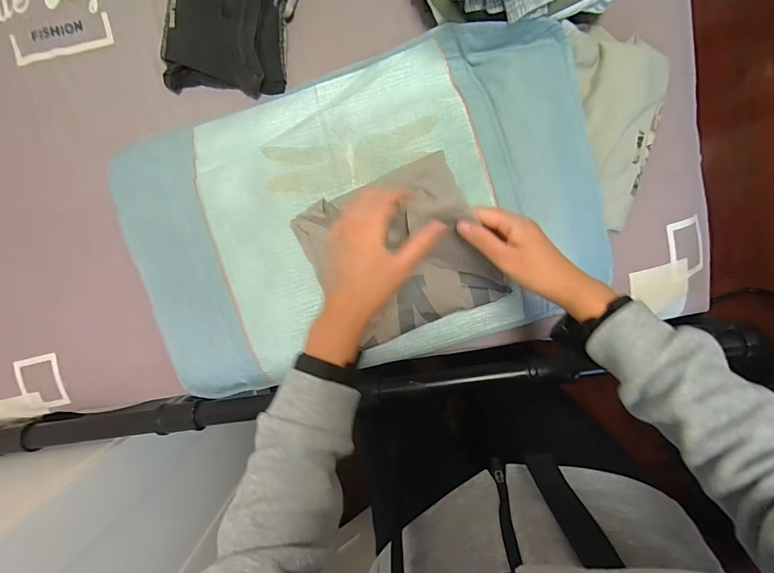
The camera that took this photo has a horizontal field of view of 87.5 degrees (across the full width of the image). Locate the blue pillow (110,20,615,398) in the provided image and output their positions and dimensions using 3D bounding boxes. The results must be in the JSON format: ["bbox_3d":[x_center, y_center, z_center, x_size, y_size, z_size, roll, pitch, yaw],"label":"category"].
[{"bbox_3d":[-0.052,-0.105,0.617,0.724,0.091,0.443,-16,97,5],"label":"blue pillow"}]

